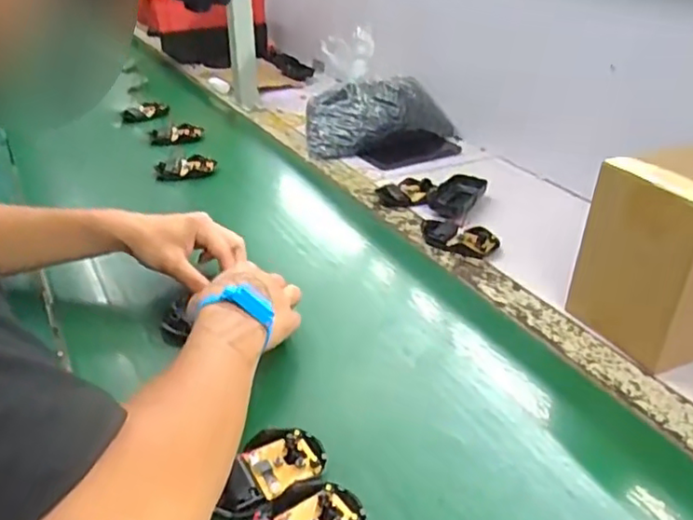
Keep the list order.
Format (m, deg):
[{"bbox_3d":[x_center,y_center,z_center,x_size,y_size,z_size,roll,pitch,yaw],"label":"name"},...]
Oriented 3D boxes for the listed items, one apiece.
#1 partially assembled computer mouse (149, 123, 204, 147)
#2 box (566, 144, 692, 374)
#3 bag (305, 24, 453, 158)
[{"bbox_3d":[-0.297,-0.220,1.109,0.090,0.023,0.042,-10,32,-16],"label":"partially assembled computer mouse"},{"bbox_3d":[0.332,-0.014,0.589,0.193,0.171,0.119,-13,33,-20],"label":"box"},{"bbox_3d":[0.061,-0.270,1.040,0.251,0.161,0.142,1,27,1],"label":"bag"}]

